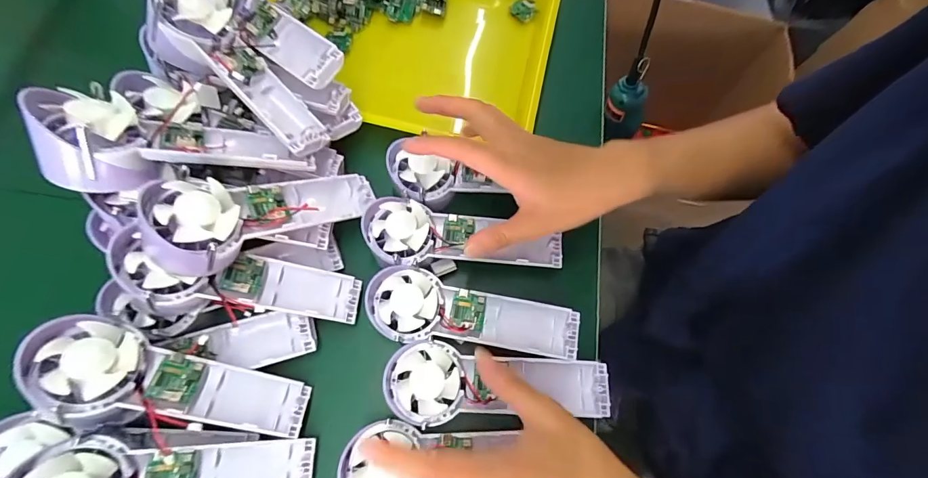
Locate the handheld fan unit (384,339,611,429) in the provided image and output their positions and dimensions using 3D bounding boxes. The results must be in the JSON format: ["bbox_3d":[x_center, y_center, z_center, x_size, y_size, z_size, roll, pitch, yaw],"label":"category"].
[{"bbox_3d":[0.027,0.114,0.323,0.175,0.025,0.059,4,70,-5],"label":"handheld fan unit"}]

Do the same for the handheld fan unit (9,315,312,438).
[{"bbox_3d":[-0.202,0.106,0.295,0.173,0.033,0.059,27,67,-30],"label":"handheld fan unit"}]

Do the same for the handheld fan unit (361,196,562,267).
[{"bbox_3d":[-0.001,-0.001,0.364,0.174,0.021,0.057,8,70,-4],"label":"handheld fan unit"}]

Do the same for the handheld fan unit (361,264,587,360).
[{"bbox_3d":[0.007,0.064,0.349,0.176,0.043,0.056,9,70,1],"label":"handheld fan unit"}]

